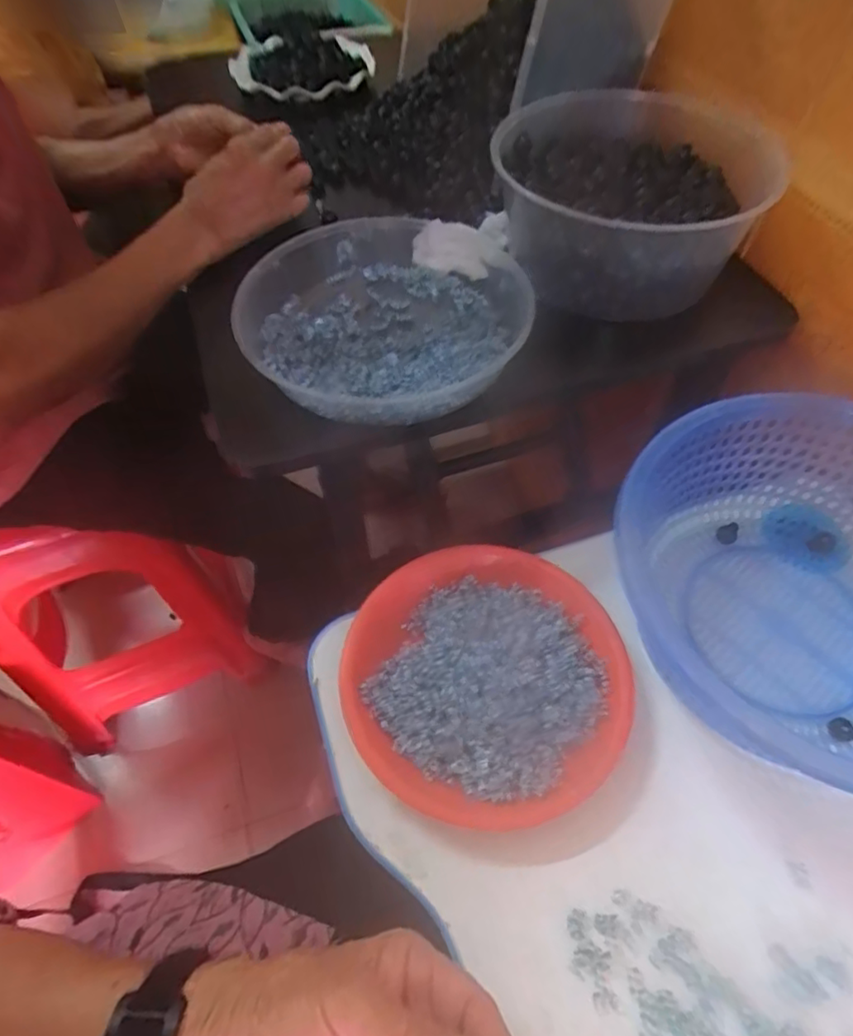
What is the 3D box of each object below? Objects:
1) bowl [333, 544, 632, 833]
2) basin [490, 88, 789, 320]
[{"bbox_3d":[0.041,0.107,0.417,0.190,0.035,0.186,-8,56,-2],"label":"bowl"},{"bbox_3d":[0.168,-0.278,0.527,0.211,0.095,0.208,-1,56,2],"label":"basin"}]

